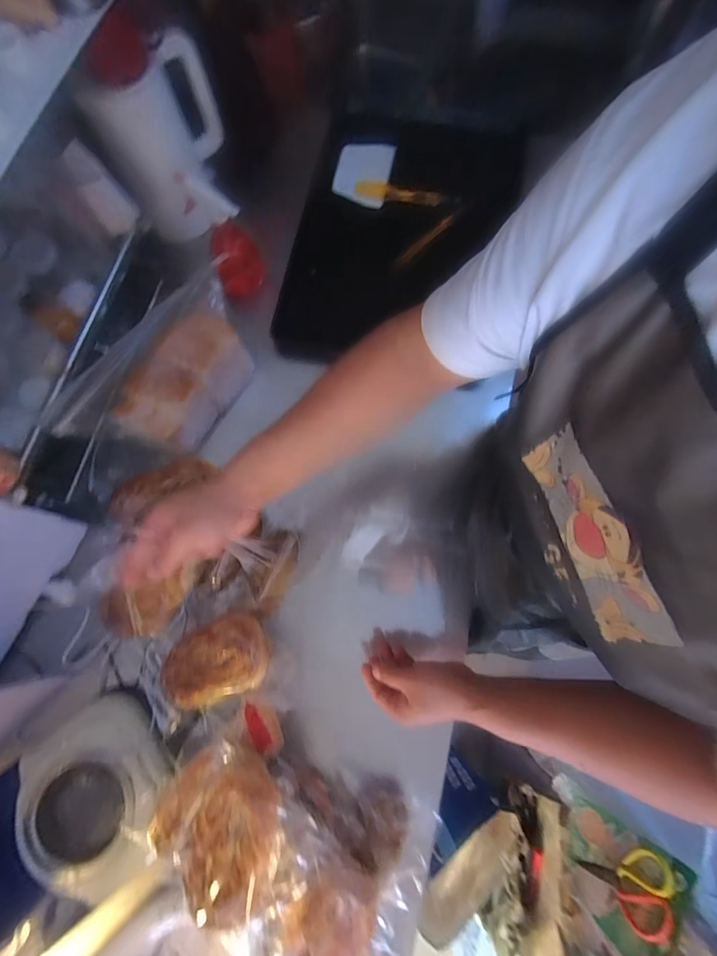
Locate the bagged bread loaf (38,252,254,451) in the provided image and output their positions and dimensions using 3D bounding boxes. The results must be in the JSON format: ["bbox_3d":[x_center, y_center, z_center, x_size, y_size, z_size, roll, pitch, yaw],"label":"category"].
[{"bbox_3d":[-0.273,-0.153,0.603,0.094,0.150,0.294,32,78,8],"label":"bagged bread loaf"}]

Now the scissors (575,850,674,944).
[{"bbox_3d":[0.416,0.637,0.642,0.017,0.185,0.100,34,57,8],"label":"scissors"}]

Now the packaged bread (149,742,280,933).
[{"bbox_3d":[-0.162,0.408,0.480,0.156,0.050,0.152,0,76,0],"label":"packaged bread"}]

